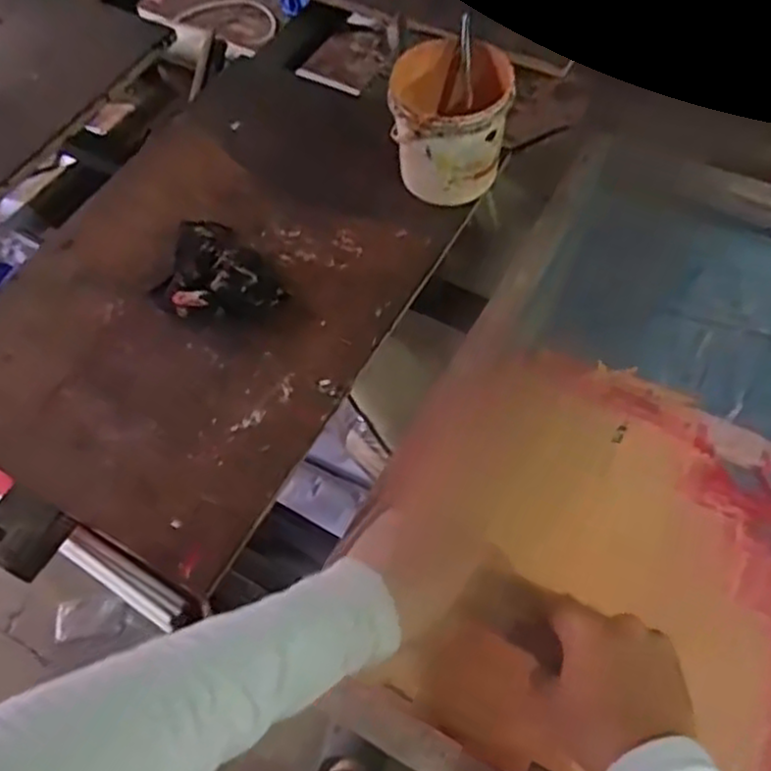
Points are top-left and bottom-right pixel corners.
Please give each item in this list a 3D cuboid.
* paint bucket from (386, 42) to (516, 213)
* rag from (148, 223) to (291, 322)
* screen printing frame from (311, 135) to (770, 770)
[{"bbox_3d":[0.071,-0.281,0.787,0.126,0.135,0.138,0,60,3],"label":"paint bucket"},{"bbox_3d":[-0.183,-0.114,0.750,0.107,0.034,0.141,-38,66,-18],"label":"rag"},{"bbox_3d":[0.268,0.062,0.625,0.448,0.072,0.644,25,61,18],"label":"screen printing frame"}]

